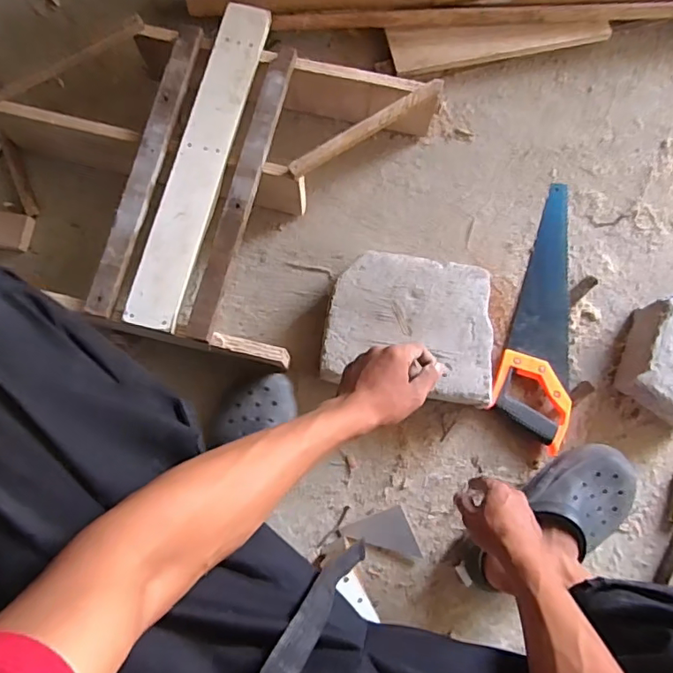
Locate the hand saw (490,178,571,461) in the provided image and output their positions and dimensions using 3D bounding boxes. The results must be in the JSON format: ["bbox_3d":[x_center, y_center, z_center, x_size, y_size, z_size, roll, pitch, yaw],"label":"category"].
[{"bbox_3d":[0.338,-0.047,0.814,0.112,0.034,0.434,16,80,2],"label":"hand saw"}]

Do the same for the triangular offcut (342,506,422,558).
[{"bbox_3d":[0.067,0.300,0.754,0.092,0.008,0.074,-20,80,-5],"label":"triangular offcut"}]

